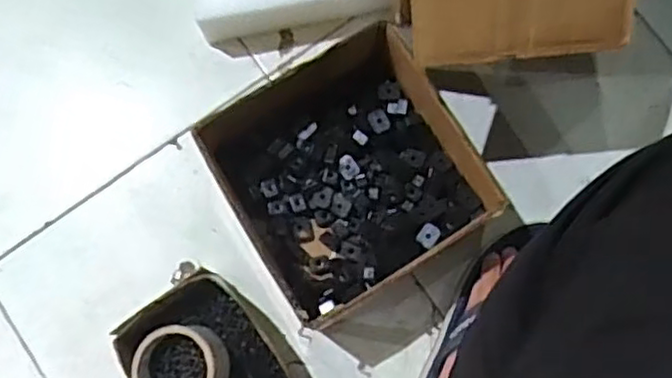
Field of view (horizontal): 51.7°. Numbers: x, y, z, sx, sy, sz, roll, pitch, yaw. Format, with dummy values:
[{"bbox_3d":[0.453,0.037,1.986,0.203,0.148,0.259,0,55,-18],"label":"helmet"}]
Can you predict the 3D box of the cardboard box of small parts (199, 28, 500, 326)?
[{"bbox_3d":[0.019,-0.019,0.732,0.251,0.104,0.234,-30,81,-1],"label":"cardboard box of small parts"}]

